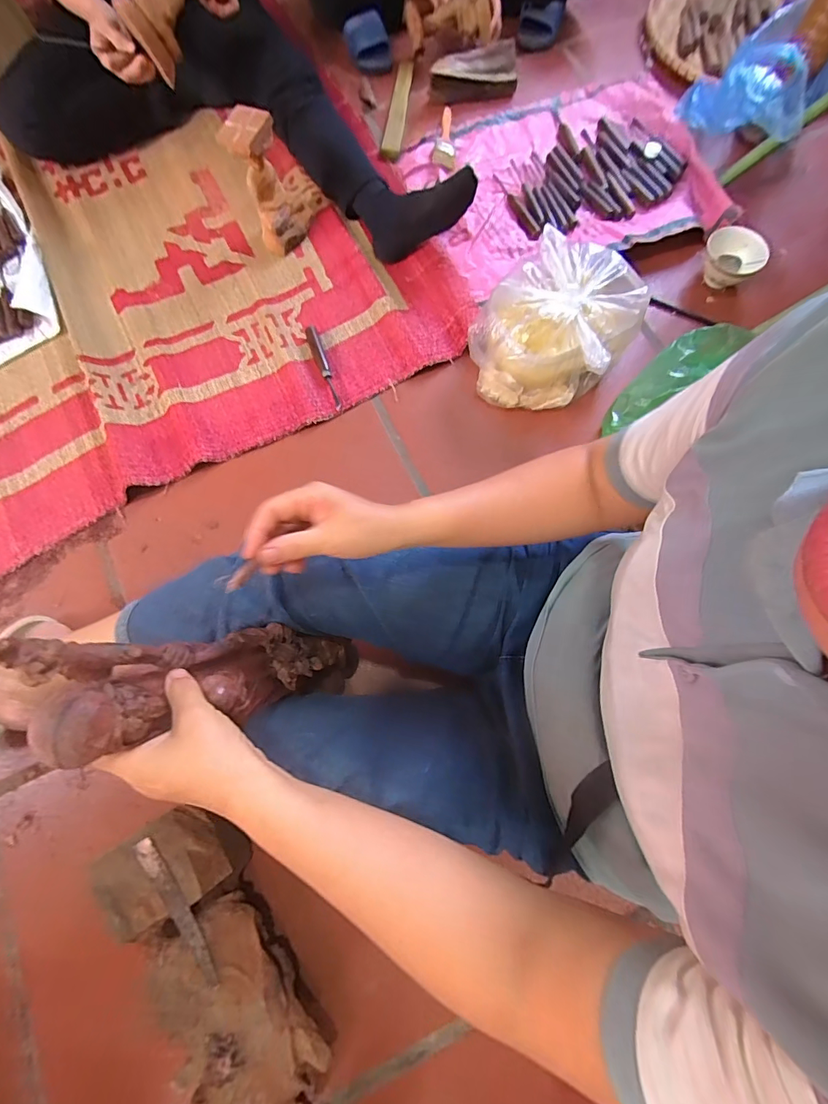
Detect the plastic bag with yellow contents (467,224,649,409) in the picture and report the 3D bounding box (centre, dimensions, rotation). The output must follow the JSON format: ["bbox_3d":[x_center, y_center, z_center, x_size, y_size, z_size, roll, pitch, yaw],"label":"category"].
[{"bbox_3d":[0.237,-0.372,0.733,0.217,0.147,0.262,36,77,9],"label":"plastic bag with yellow contents"}]

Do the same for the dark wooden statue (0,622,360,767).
[{"bbox_3d":[-0.152,0.113,0.409,0.055,0.398,0.076,-18,74,18],"label":"dark wooden statue"}]

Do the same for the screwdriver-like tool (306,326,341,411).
[{"bbox_3d":[-0.162,-0.333,0.774,0.022,0.021,0.177,-19,76,-6],"label":"screwdriver-like tool"}]

